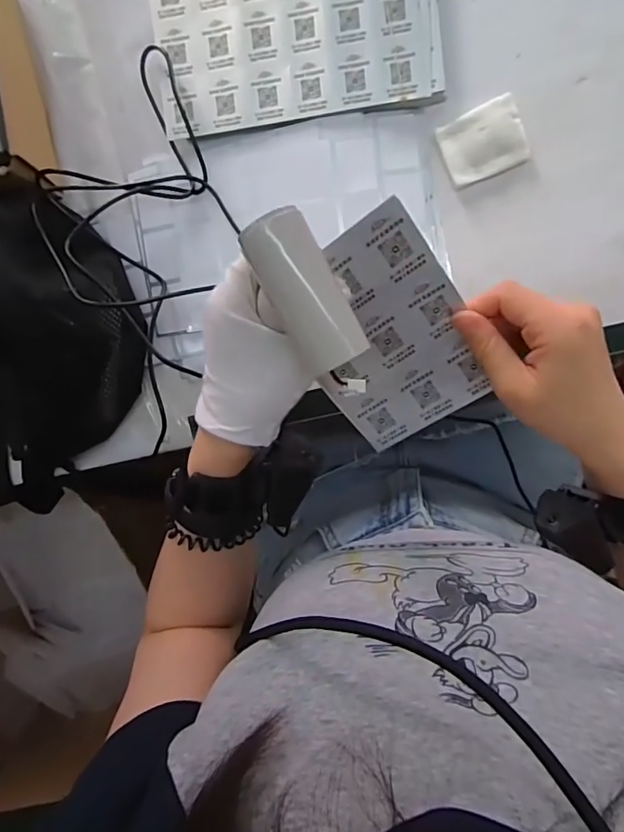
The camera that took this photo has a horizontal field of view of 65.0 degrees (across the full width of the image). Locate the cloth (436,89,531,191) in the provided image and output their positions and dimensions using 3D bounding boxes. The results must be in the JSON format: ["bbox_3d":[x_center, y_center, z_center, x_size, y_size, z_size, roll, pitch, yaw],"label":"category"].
[{"bbox_3d":[0.130,-0.209,0.376,0.060,0.012,0.049,-21,93,9],"label":"cloth"}]

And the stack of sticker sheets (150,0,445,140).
[{"bbox_3d":[-0.013,-0.299,0.380,0.215,0.017,0.137,-4,95,8],"label":"stack of sticker sheets"}]

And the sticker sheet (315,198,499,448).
[{"bbox_3d":[0.045,-0.046,0.300,0.097,0.005,0.130,-31,113,22],"label":"sticker sheet"}]

